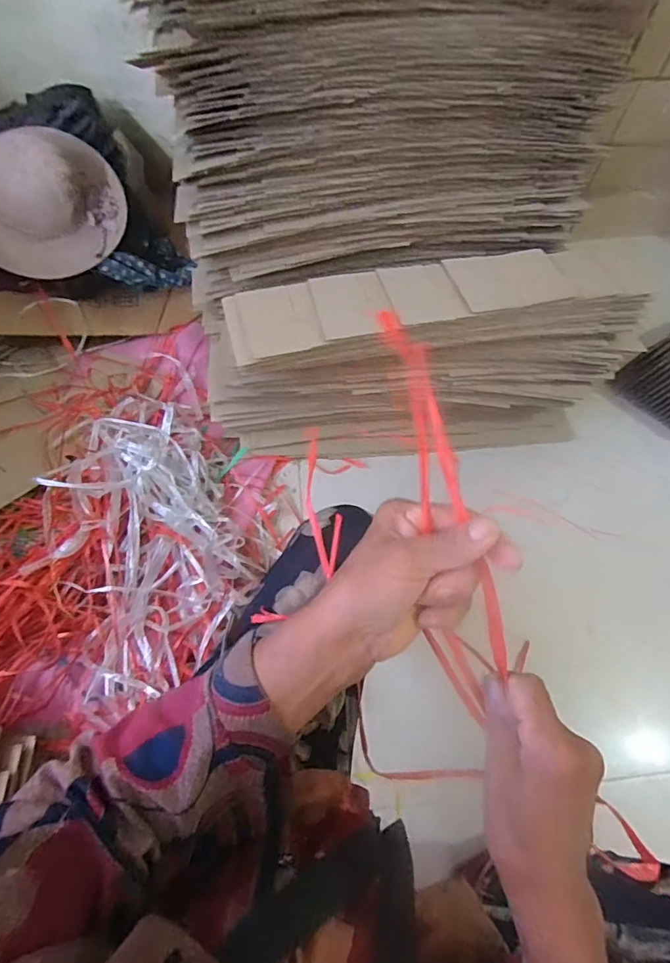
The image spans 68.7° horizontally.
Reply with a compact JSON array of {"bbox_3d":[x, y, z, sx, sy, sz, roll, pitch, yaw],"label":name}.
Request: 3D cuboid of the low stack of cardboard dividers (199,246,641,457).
[{"bbox_3d":[0.175,-0.214,0.935,0.813,0.366,0.179,-9,62,-8],"label":"low stack of cardboard dividers"}]

